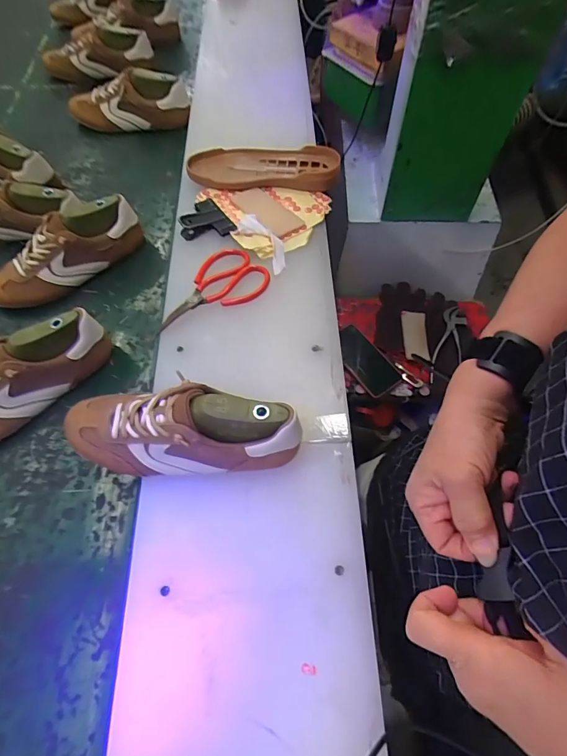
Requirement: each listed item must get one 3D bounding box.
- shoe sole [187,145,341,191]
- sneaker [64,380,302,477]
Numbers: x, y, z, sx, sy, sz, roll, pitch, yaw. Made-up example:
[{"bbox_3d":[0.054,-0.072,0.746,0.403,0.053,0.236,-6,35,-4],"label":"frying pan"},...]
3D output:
[{"bbox_3d":[-0.034,-0.362,0.699,0.256,0.031,0.094,5,62,5],"label":"shoe sole"},{"bbox_3d":[-0.113,0.056,0.440,0.257,0.098,0.086,3,60,3],"label":"sneaker"}]

